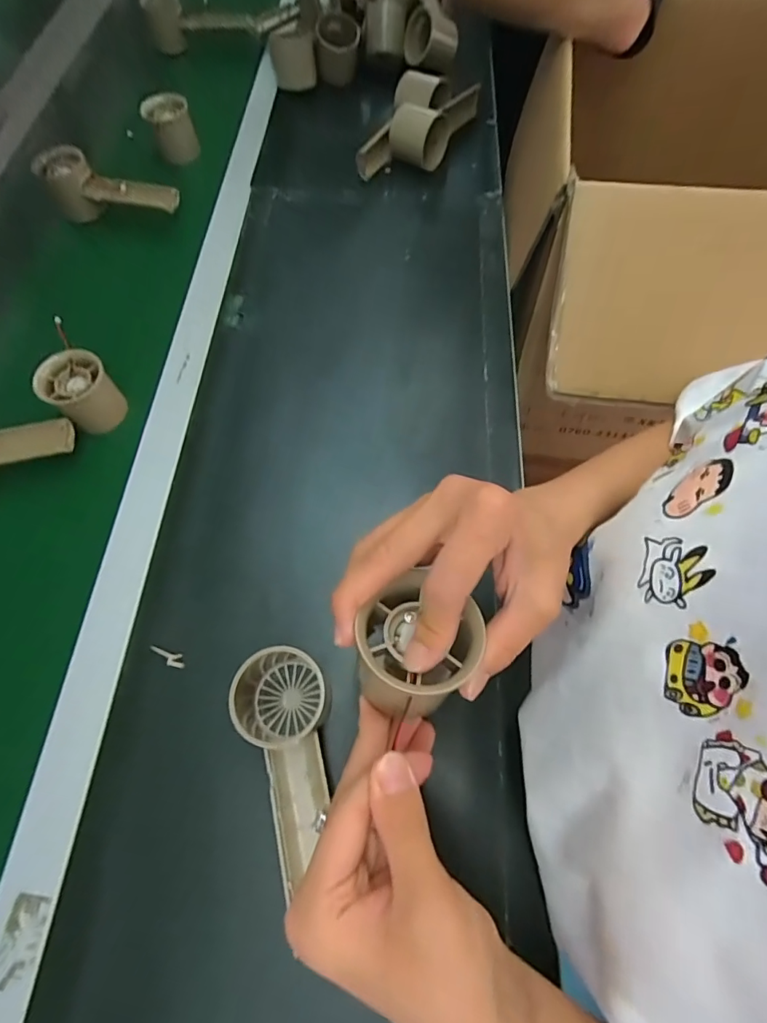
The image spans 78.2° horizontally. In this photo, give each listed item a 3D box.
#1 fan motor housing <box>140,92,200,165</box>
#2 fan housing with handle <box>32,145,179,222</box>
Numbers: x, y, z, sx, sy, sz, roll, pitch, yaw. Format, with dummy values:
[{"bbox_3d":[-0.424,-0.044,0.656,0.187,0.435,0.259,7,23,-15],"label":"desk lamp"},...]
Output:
[{"bbox_3d":[-0.267,-0.483,0.599,0.050,0.061,0.050,-1,66,1],"label":"fan motor housing"},{"bbox_3d":[-0.314,-0.366,0.540,0.148,0.051,0.060,20,68,10],"label":"fan housing with handle"}]

